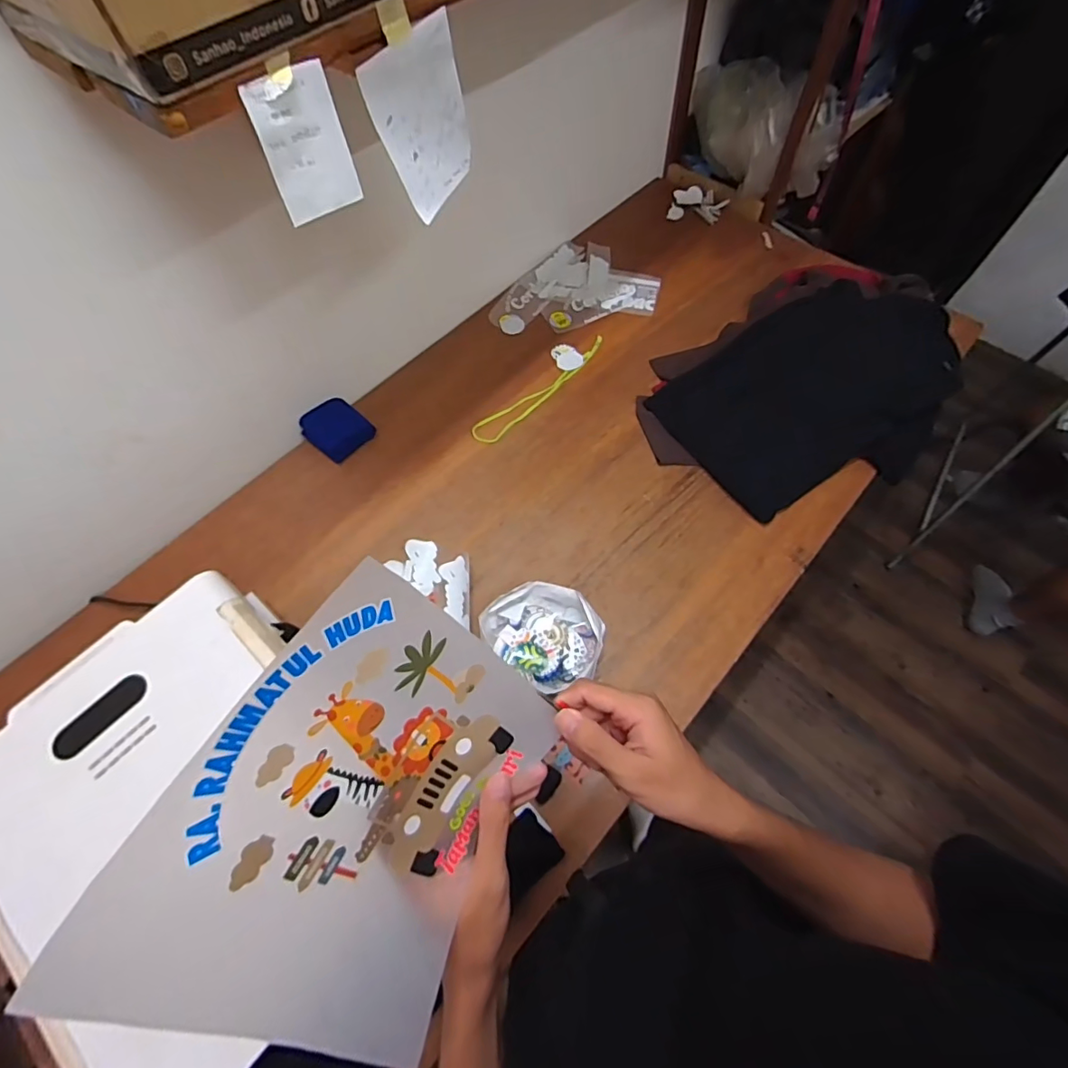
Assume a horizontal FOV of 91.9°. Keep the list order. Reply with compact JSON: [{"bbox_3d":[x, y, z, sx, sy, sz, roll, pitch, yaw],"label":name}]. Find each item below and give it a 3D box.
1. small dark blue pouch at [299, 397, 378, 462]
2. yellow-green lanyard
[{"bbox_3d":[-0.403,-0.218,1.056,0.127,0.039,0.114,36,71,18],"label":"small dark blue pouch"},{"bbox_3d":[0.023,-0.313,1.106,0.380,0.006,0.058,-41,69,-16],"label":"yellow-green lanyard"}]

